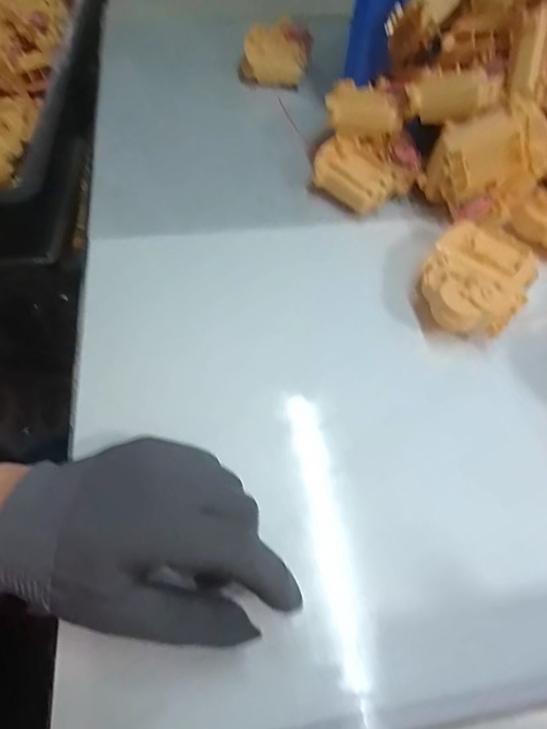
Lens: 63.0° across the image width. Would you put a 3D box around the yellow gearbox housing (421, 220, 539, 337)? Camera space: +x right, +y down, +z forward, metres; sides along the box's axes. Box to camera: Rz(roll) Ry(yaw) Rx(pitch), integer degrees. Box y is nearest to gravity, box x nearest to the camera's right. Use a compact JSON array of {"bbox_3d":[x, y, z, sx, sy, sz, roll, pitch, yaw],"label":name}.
[{"bbox_3d":[0.146,-0.060,0.325,0.069,0.034,0.092,29,60,15],"label":"yellow gearbox housing"}]

